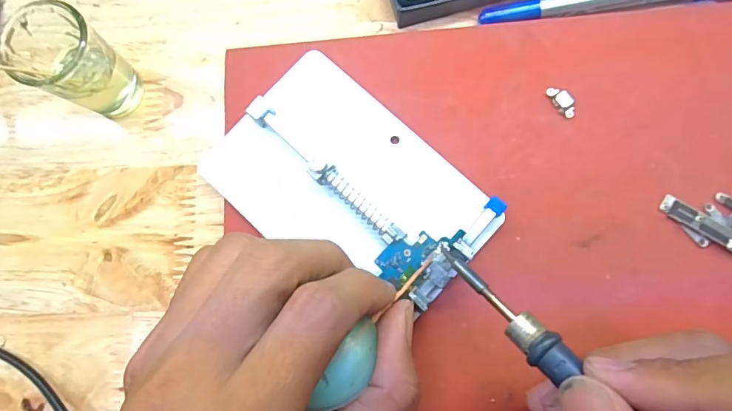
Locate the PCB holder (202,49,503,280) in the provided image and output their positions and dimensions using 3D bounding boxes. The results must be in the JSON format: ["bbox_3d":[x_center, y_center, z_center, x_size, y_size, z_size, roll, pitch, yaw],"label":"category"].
[{"bbox_3d":[-0.008,-0.008,0.189,0.115,0.013,0.079,42,87,9],"label":"PCB holder"}]

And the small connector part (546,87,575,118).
[{"bbox_3d":[0.090,-0.048,0.193,0.009,0.004,0.016,-31,81,0],"label":"small connector part"}]

